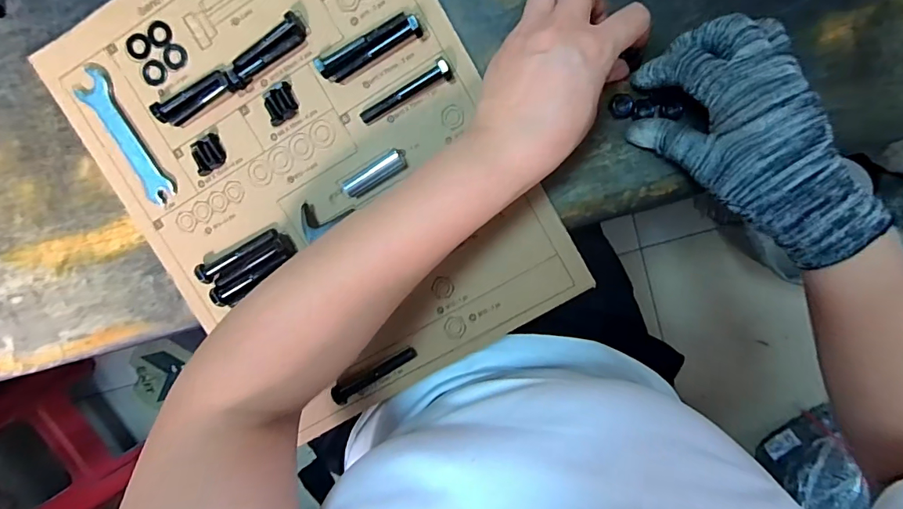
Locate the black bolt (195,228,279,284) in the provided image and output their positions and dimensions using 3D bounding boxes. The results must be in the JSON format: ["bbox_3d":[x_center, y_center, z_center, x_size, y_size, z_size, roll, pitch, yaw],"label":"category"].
[{"bbox_3d":[-0.173,0.002,0.376,0.072,0.014,0.016,-26,96,7],"label":"black bolt"}]

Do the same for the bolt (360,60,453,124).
[{"bbox_3d":[-0.035,-0.121,0.348,0.076,0.016,0.011,-26,96,7],"label":"bolt"}]

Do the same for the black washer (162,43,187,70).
[{"bbox_3d":[-0.218,-0.156,0.366,0.018,0.004,0.019,1,98,4],"label":"black washer"}]

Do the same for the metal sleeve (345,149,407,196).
[{"bbox_3d":[-0.060,-0.062,0.362,0.052,0.011,0.015,-30,95,8],"label":"metal sleeve"}]

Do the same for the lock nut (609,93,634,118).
[{"bbox_3d":[0.126,-0.110,0.343,0.015,0.008,0.018,-1,98,4],"label":"lock nut"}]

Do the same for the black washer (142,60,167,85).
[{"bbox_3d":[-0.236,-0.144,0.368,0.021,0.004,0.019,33,99,-1],"label":"black washer"}]

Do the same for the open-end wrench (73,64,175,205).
[{"bbox_3d":[-0.264,-0.097,0.374,0.026,0.005,0.117,-31,95,8],"label":"open-end wrench"}]

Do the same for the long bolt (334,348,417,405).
[{"bbox_3d":[-0.063,0.098,0.381,0.074,0.016,0.015,-31,95,8],"label":"long bolt"}]

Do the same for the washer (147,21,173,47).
[{"bbox_3d":[-0.229,-0.173,0.363,0.018,0.004,0.018,1,98,4],"label":"washer"}]

